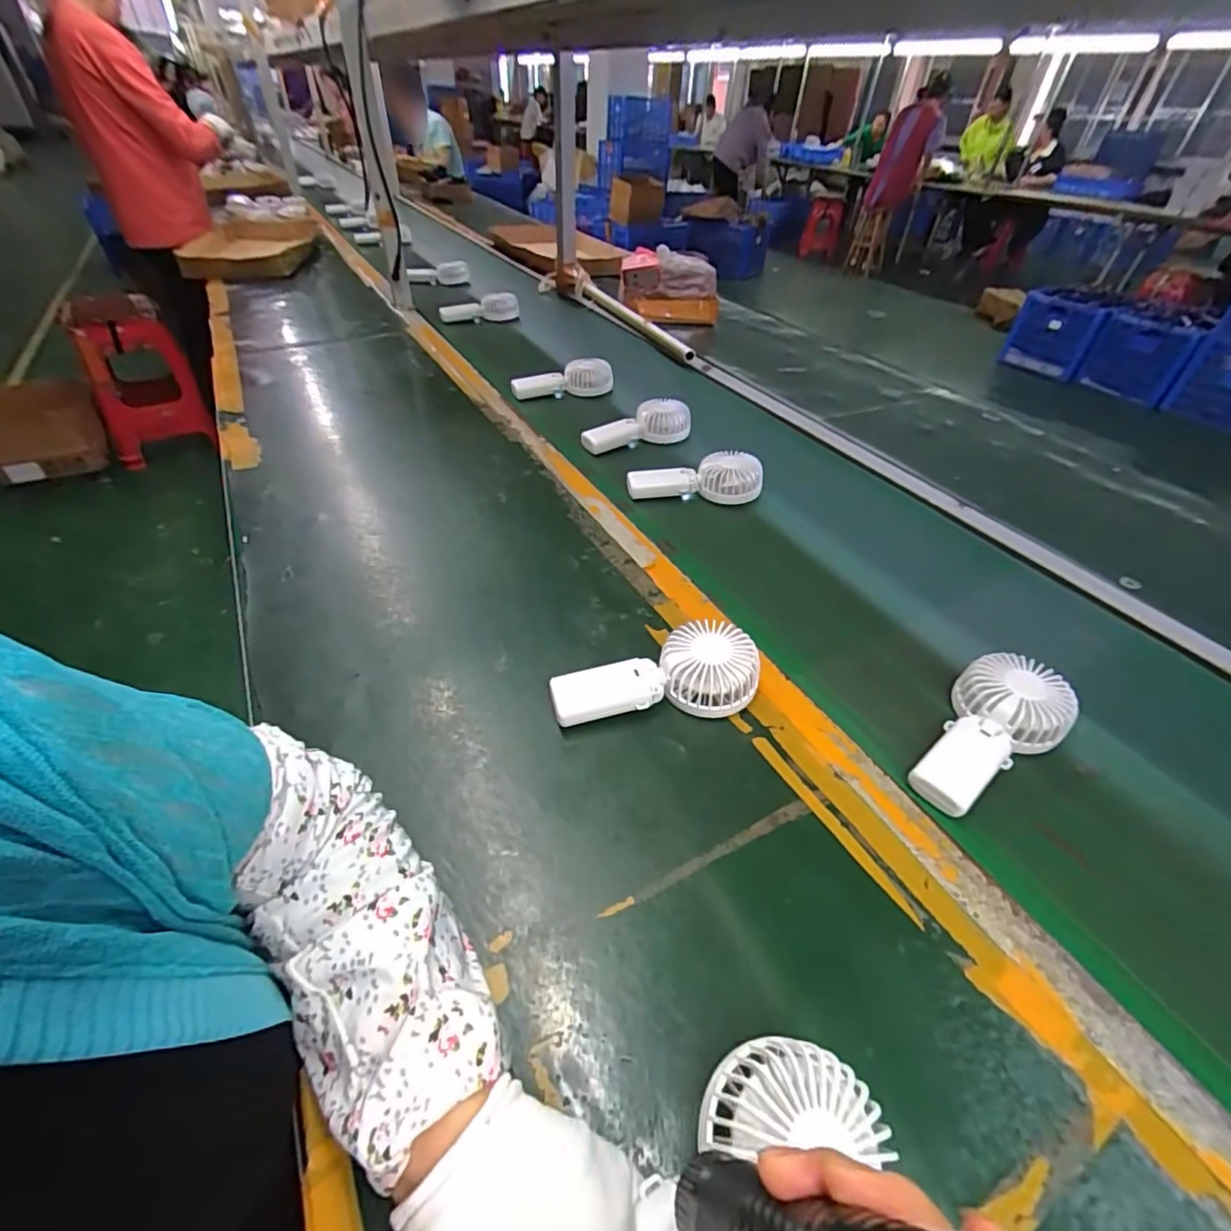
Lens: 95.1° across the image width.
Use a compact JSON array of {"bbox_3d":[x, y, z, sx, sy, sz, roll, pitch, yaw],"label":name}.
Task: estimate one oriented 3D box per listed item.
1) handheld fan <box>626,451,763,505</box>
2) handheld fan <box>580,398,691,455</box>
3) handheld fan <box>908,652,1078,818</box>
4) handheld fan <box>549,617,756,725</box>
[{"bbox_3d":[0.112,-0.193,0.785,0.185,0.042,0.067,-3,44,-7],"label":"handheld fan"},{"bbox_3d":[0.035,-0.305,0.909,0.191,0.047,0.067,-17,48,-21],"label":"handheld fan"},{"bbox_3d":[0.315,0.096,0.479,0.168,0.046,0.084,-26,51,-28],"label":"handheld fan"},{"bbox_3d":[0.037,0.061,0.494,0.176,0.051,0.078,-14,47,-18],"label":"handheld fan"}]

